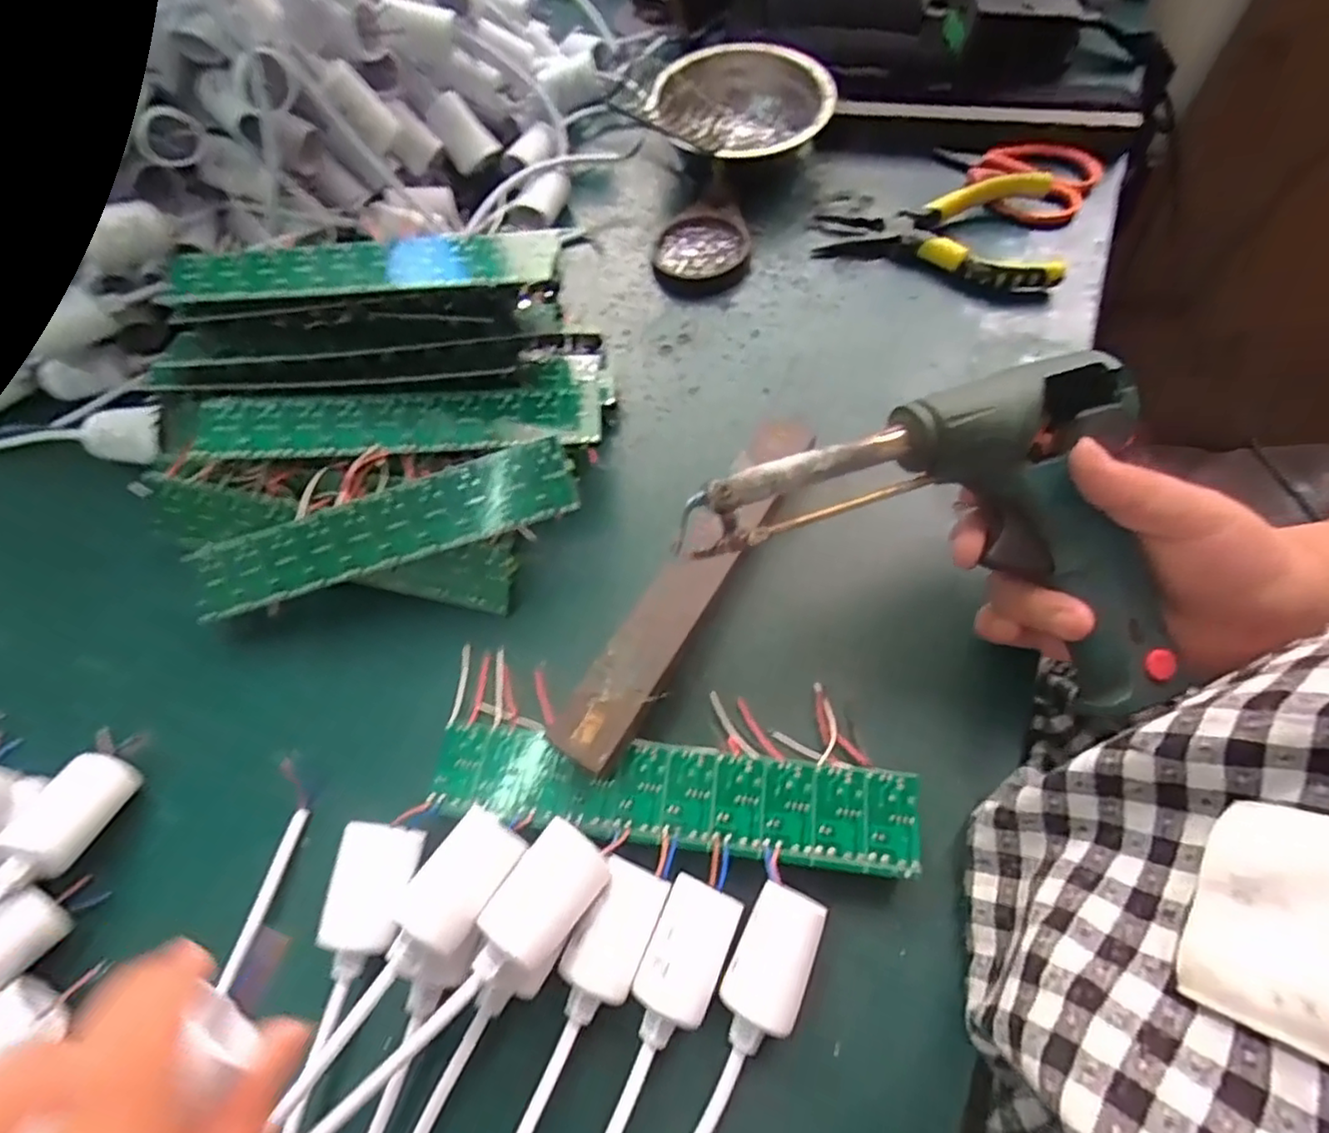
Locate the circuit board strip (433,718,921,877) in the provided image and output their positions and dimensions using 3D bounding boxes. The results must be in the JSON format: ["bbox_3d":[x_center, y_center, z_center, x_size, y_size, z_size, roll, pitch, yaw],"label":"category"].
[{"bbox_3d":[0.001,0.097,0.272,0.200,0.016,0.039,5,63,5],"label":"circuit board strip"}]

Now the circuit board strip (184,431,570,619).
[{"bbox_3d":[-0.138,-0.017,0.309,0.194,0.004,0.036,-16,93,8],"label":"circuit board strip"}]

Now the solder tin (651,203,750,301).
[{"bbox_3d":[0.026,-0.212,0.430,0.061,0.015,0.074,7,63,7],"label":"solder tin"}]

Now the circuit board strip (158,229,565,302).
[{"bbox_3d":[-0.153,-0.151,0.319,0.199,0.009,0.040,-2,63,3],"label":"circuit board strip"}]

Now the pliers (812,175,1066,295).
[{"bbox_3d":[0.184,-0.227,0.418,0.150,0.033,0.083,22,66,14],"label":"pliers"}]

